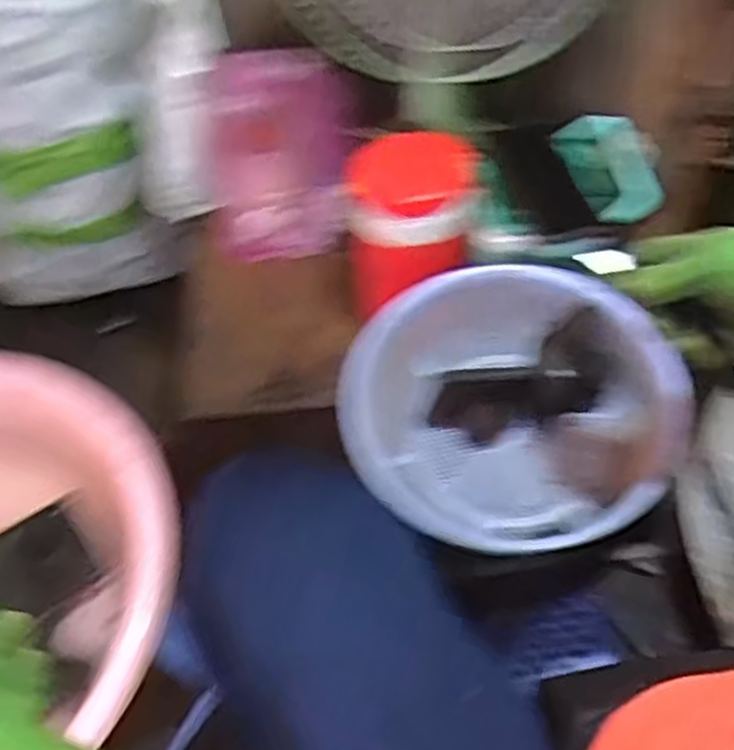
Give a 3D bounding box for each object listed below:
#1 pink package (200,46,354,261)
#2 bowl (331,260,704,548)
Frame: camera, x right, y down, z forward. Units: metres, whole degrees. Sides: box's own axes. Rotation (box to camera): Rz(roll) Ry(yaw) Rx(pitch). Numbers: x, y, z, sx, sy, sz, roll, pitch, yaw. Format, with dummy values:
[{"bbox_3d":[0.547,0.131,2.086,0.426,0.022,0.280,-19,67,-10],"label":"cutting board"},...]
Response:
[{"bbox_3d":[-0.102,-0.261,0.941,0.172,0.222,0.112,-6,52,-2],"label":"pink package"},{"bbox_3d":[0.123,0.037,0.687,0.250,0.105,0.266,-1,52,2],"label":"bowl"}]

